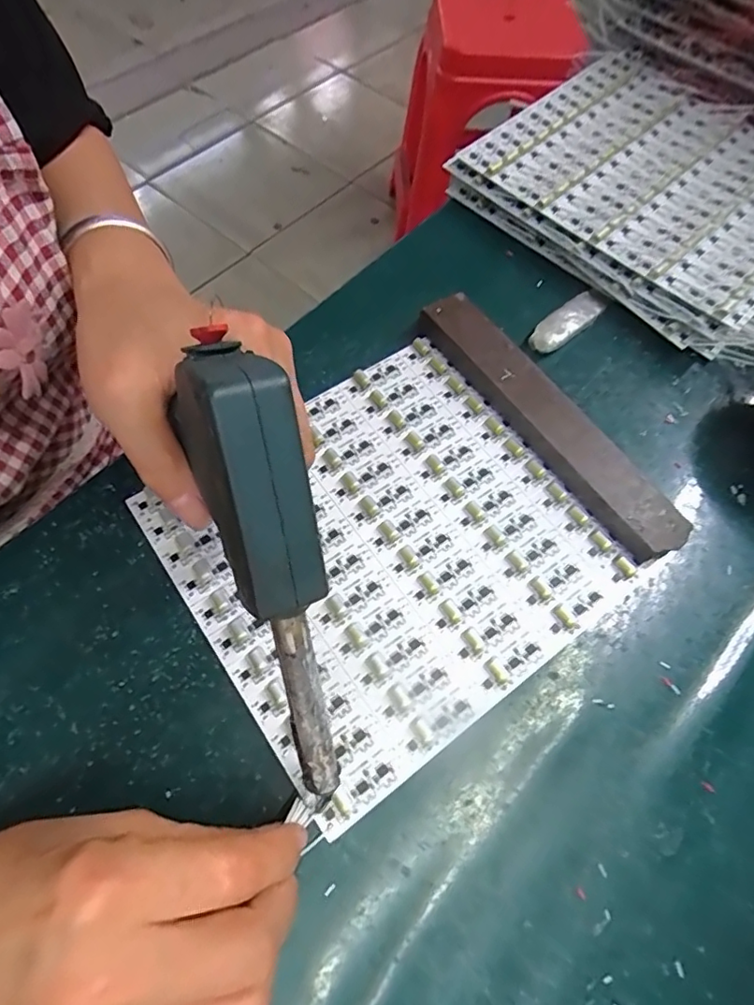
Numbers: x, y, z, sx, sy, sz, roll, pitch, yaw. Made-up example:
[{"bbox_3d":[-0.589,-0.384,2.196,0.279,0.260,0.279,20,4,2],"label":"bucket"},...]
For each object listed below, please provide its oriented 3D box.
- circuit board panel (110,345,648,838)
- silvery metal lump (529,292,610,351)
[{"bbox_3d":[0.005,0.020,0.288,0.203,0.005,0.192,-33,71,-17],"label":"circuit board panel"},{"bbox_3d":[0.130,-0.123,0.356,0.071,0.004,0.023,-39,73,-19],"label":"silvery metal lump"}]

